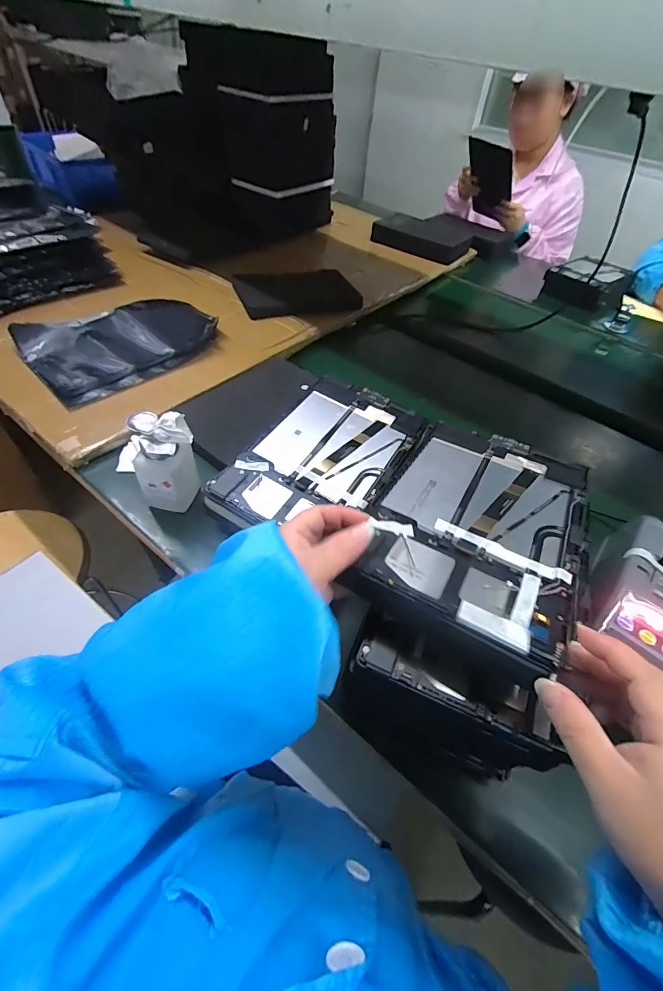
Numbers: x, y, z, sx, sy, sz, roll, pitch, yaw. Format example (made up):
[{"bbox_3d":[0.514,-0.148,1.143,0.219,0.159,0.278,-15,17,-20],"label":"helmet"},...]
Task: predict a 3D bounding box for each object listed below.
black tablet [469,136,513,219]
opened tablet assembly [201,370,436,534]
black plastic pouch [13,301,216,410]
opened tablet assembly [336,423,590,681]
[{"bbox_3d":[0.483,-0.958,1.242,0.016,0.204,0.156,-40,61,-5],"label":"black tablet"},{"bbox_3d":[-0.004,-0.046,0.454,0.152,0.018,0.245,28,52,17],"label":"opened tablet assembly"},{"bbox_3d":[-0.353,-0.278,0.700,0.211,0.034,0.303,34,54,21],"label":"black plastic pouch"},{"bbox_3d":[0.122,0.014,0.325,0.148,0.007,0.232,21,41,17],"label":"opened tablet assembly"}]

